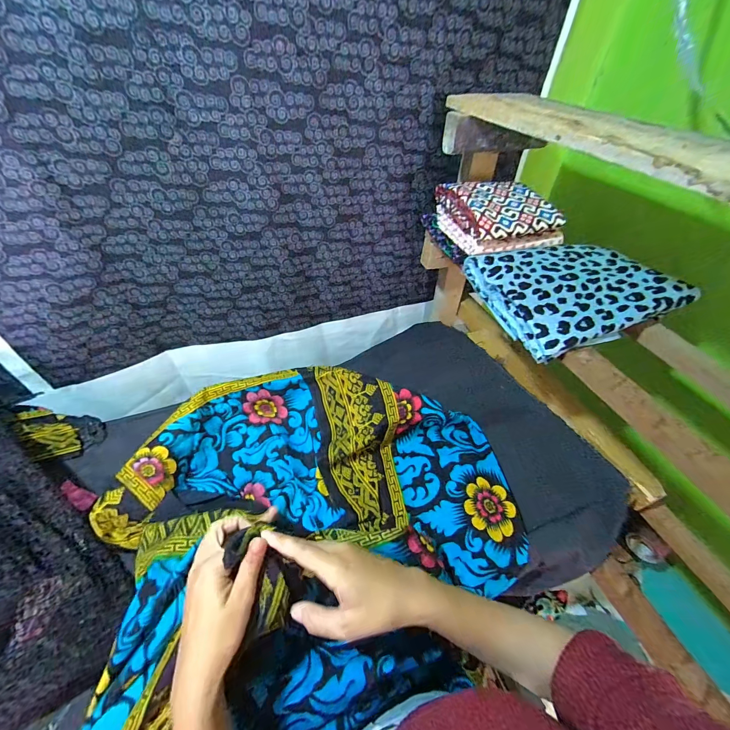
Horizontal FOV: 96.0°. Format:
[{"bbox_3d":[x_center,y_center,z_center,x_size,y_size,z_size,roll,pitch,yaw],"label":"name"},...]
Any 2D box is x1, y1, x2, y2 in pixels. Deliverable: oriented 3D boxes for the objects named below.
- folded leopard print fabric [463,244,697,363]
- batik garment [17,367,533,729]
[{"bbox_3d":[0.321,-0.121,0.516,0.276,0.050,0.203,-14,48,-16],"label":"folded leopard print fabric"},{"bbox_3d":[-0.100,0.170,0.487,0.598,0.103,0.493,-23,51,-23],"label":"batik garment"}]

